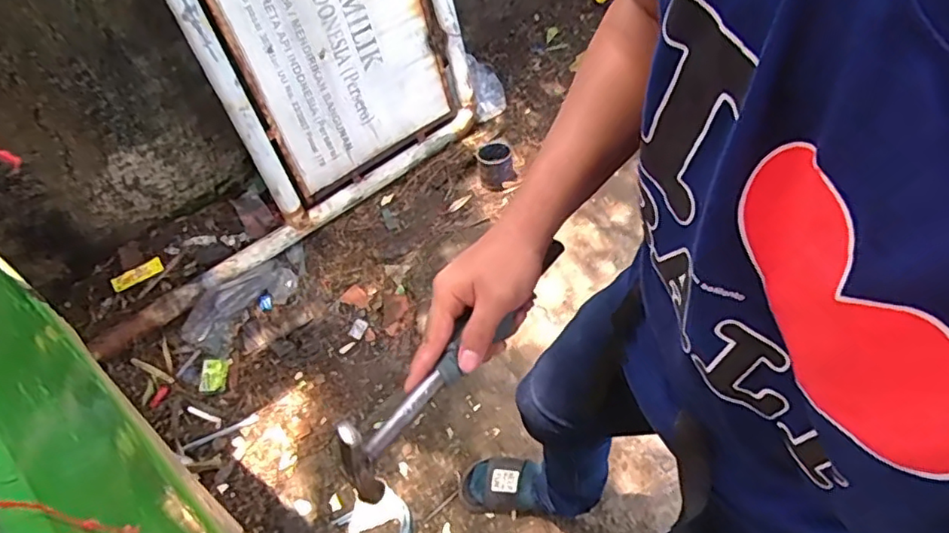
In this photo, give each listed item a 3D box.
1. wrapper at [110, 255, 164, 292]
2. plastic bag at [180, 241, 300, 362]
[{"bbox_3d":[-0.887,0.021,1.541,0.127,0.041,0.010,-32,11,-17],"label":"wrapper"},{"bbox_3d":[-0.574,0.077,1.506,0.360,0.099,0.118,-38,58,-23],"label":"plastic bag"}]

